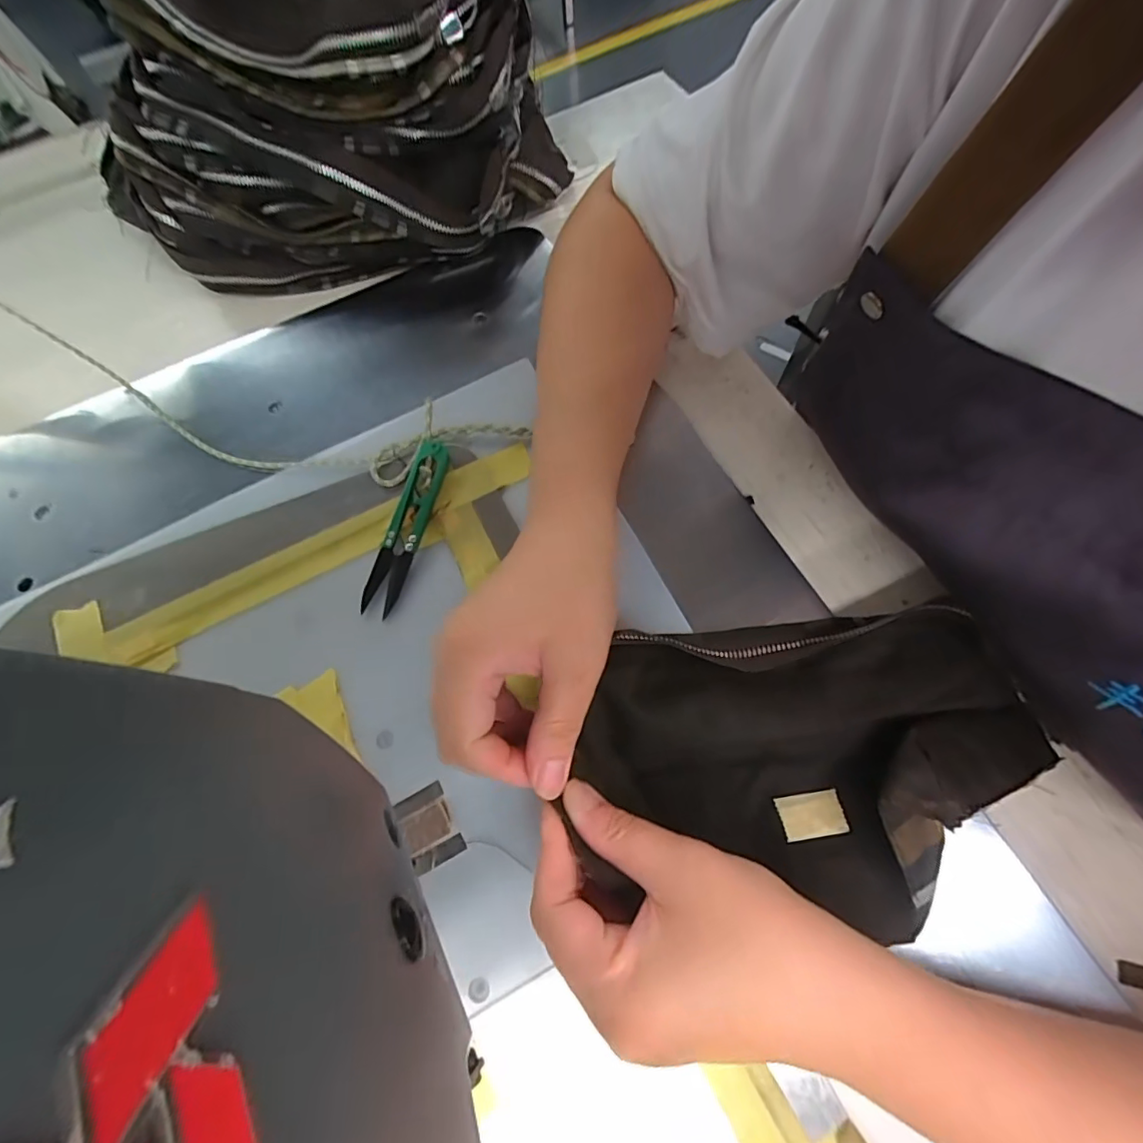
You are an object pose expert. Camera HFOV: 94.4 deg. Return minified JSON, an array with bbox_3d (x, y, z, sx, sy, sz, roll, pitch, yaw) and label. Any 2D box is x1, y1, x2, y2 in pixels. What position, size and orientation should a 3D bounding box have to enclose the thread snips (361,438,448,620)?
[{"bbox_3d":[-0.094,-0.028,0.304,0.021,0.013,0.107,16,70,8],"label":"thread snips"}]

